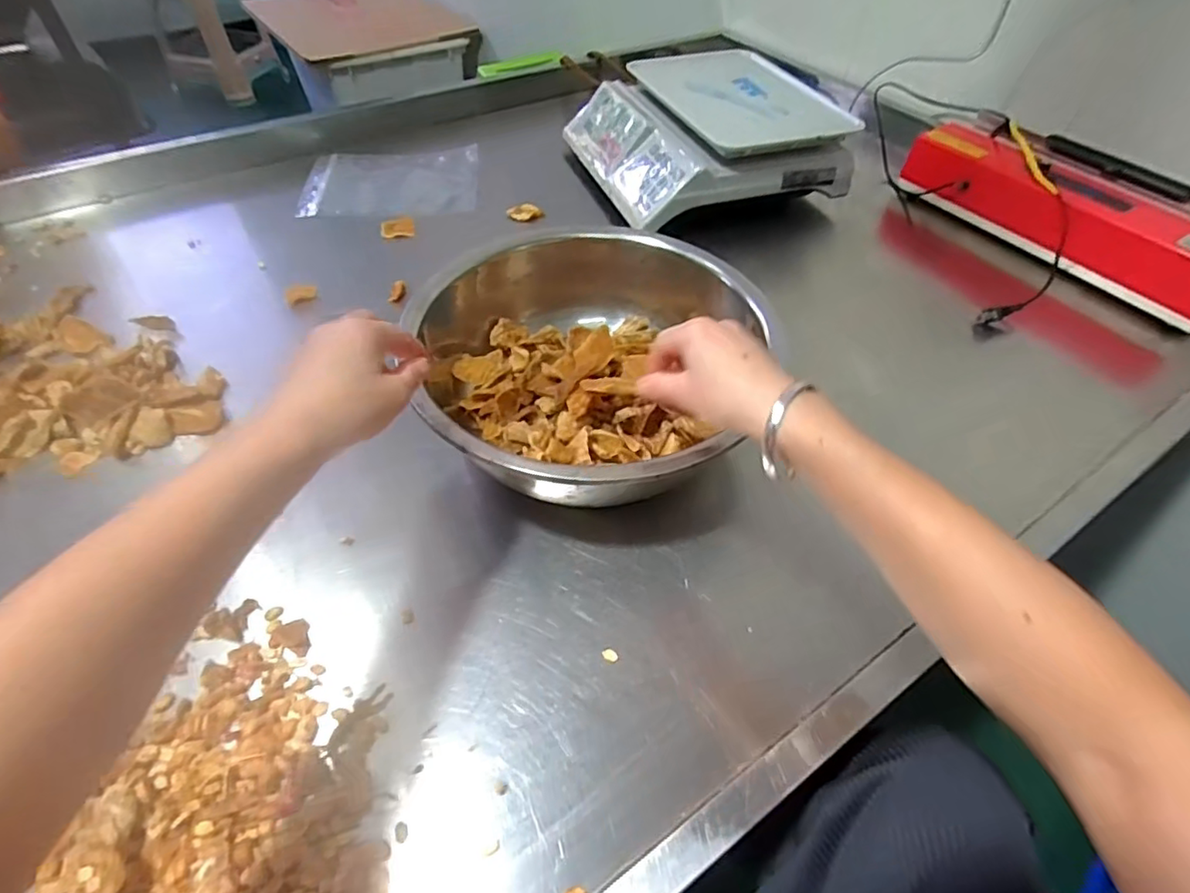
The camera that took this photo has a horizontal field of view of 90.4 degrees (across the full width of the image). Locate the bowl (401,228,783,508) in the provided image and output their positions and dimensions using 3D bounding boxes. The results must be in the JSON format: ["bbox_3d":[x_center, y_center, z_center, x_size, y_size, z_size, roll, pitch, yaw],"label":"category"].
[{"bbox_3d":[-0.001,-0.082,0.578,0.311,0.103,0.341,2,50,-2],"label":"bowl"}]

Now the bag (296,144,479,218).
[{"bbox_3d":[-0.314,-0.413,0.916,0.255,0.029,0.164,0,50,-4],"label":"bag"}]

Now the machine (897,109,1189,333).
[{"bbox_3d":[0.640,-0.329,0.806,0.144,0.099,0.447,-20,54,-17],"label":"machine"}]

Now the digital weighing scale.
[{"bbox_3d":[0.159,-0.483,0.902,0.331,0.108,0.324,-15,52,-13],"label":"digital weighing scale"}]

